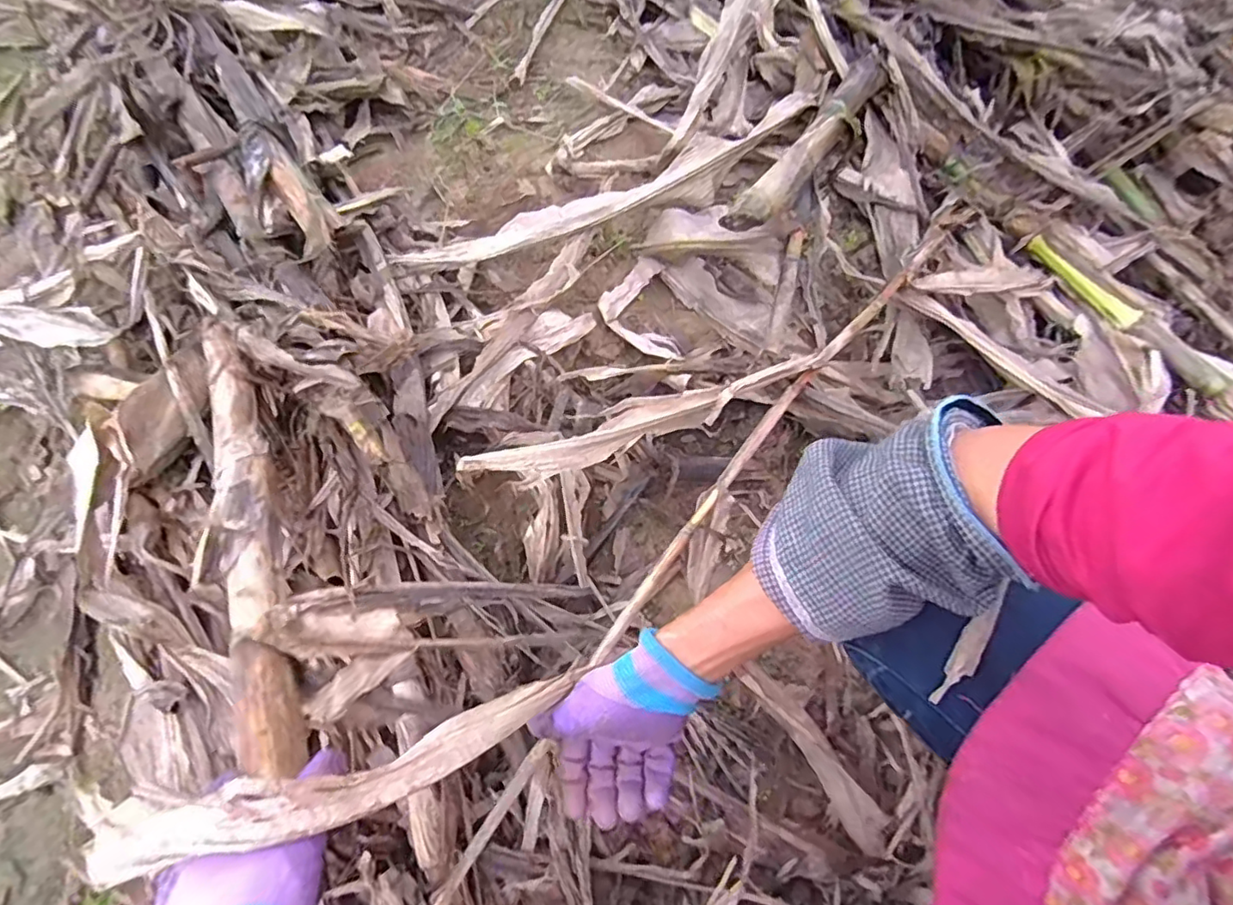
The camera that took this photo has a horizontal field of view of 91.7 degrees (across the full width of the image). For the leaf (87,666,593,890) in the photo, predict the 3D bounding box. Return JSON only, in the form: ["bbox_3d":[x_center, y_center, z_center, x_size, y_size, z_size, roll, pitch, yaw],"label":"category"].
[{"bbox_3d":[-0.136,0.180,0.352,0.263,0.043,0.048,-3,61,-39],"label":"leaf"}]

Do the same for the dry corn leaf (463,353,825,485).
[{"bbox_3d":[0.033,-0.028,0.540,0.344,0.042,0.047,-16,67,-9],"label":"dry corn leaf"}]

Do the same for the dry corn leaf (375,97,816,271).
[{"bbox_3d":[0.020,-0.347,0.803,0.620,0.053,0.076,-25,69,-13],"label":"dry corn leaf"}]

